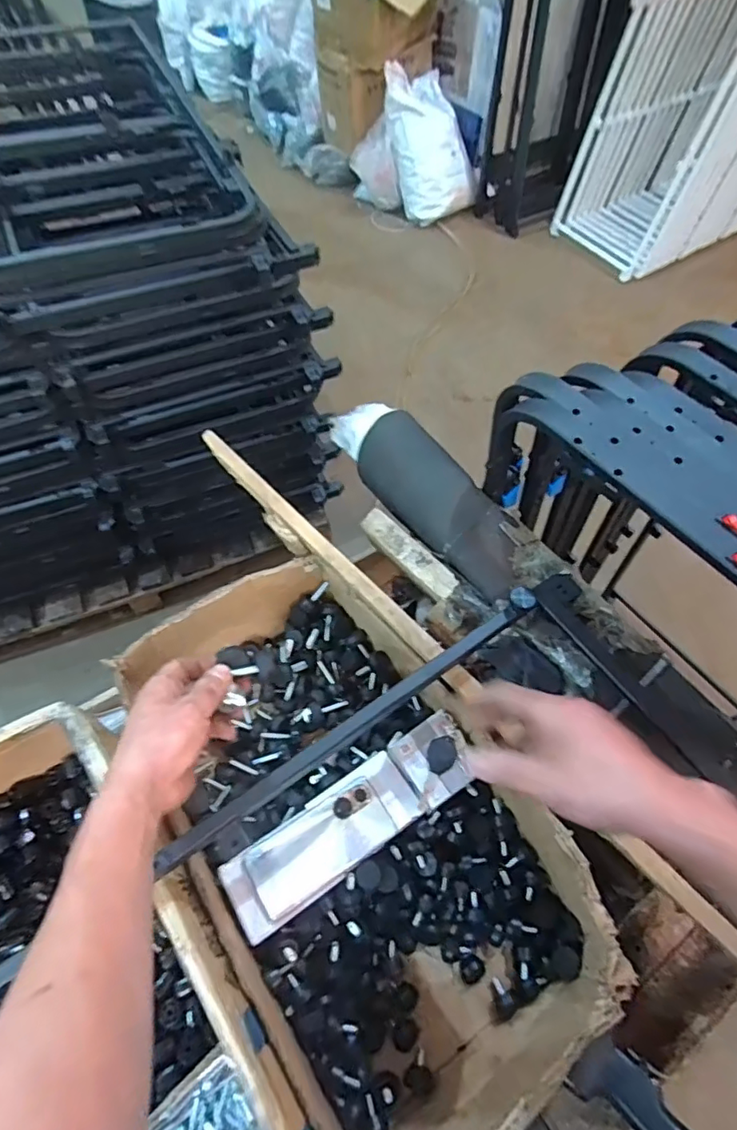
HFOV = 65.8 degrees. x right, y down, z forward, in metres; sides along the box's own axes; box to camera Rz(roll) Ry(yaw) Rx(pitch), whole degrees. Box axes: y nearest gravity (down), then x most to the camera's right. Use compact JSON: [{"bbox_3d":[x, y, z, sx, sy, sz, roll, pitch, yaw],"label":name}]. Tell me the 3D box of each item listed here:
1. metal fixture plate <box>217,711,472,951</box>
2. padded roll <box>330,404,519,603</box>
[{"bbox_3d":[-0.017,0.277,0.623,0.291,0.049,0.083,-29,64,-19],"label":"metal fixture plate"},{"bbox_3d":[0.082,-0.102,0.806,0.097,0.091,0.386,-29,64,-19],"label":"padded roll"}]

